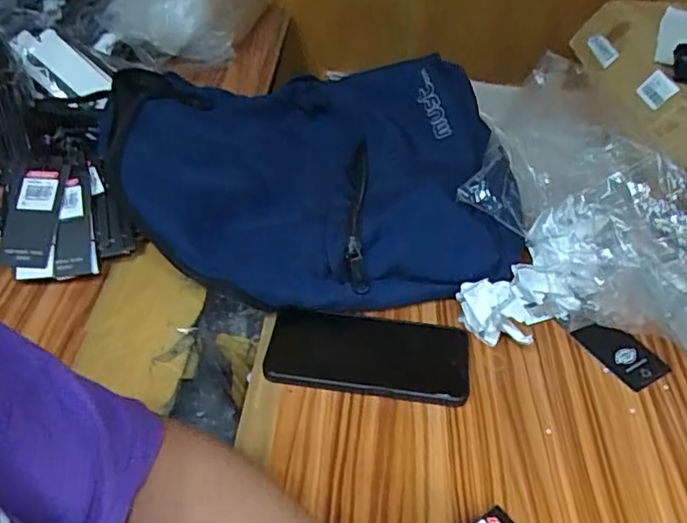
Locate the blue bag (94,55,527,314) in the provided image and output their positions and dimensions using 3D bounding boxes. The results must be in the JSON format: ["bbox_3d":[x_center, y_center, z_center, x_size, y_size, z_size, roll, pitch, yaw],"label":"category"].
[{"bbox_3d":[-0.042,-0.095,0.624,0.379,0.113,0.320,-5,42,-8],"label":"blue bag"}]

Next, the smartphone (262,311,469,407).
[{"bbox_3d":[0.020,0.079,0.504,0.169,0.015,0.079,5,42,3],"label":"smartphone"}]

